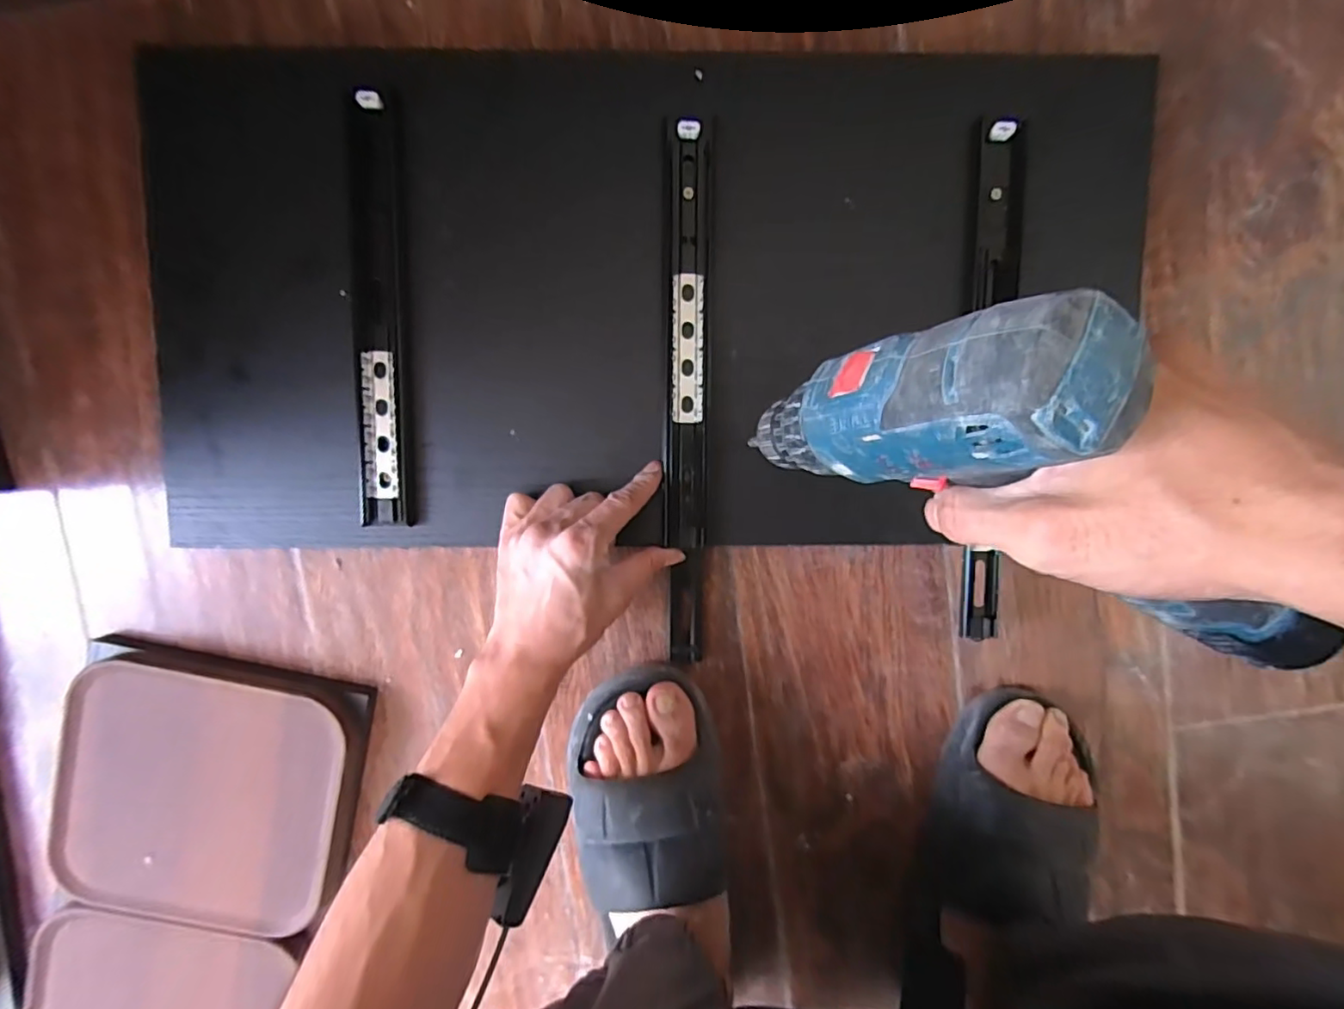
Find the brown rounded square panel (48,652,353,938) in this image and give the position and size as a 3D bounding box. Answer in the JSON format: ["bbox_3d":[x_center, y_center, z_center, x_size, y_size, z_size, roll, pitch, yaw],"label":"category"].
[{"bbox_3d":[-0.352,0.223,0.451,0.201,0.034,0.211,15,96,-2],"label":"brown rounded square panel"}]

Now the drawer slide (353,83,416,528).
[{"bbox_3d":[-0.201,-0.128,0.405,0.032,0.010,0.283,0,96,0],"label":"drawer slide"}]

